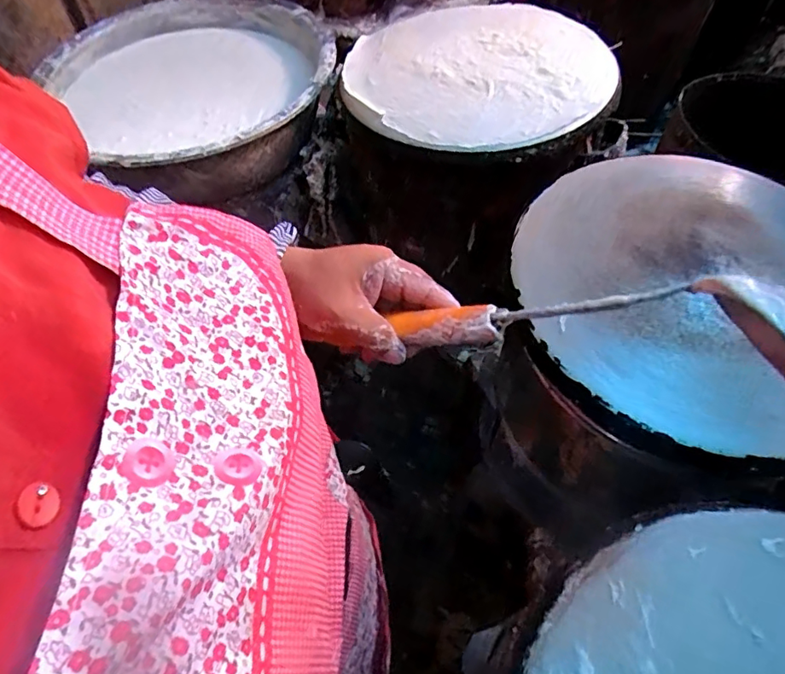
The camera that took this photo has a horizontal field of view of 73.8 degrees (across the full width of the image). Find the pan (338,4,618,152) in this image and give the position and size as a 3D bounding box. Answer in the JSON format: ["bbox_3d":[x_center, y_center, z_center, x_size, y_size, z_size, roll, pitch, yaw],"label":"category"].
[{"bbox_3d":[0.124,-0.397,0.750,0.370,0.049,0.388,-1,57,1],"label":"pan"}]

